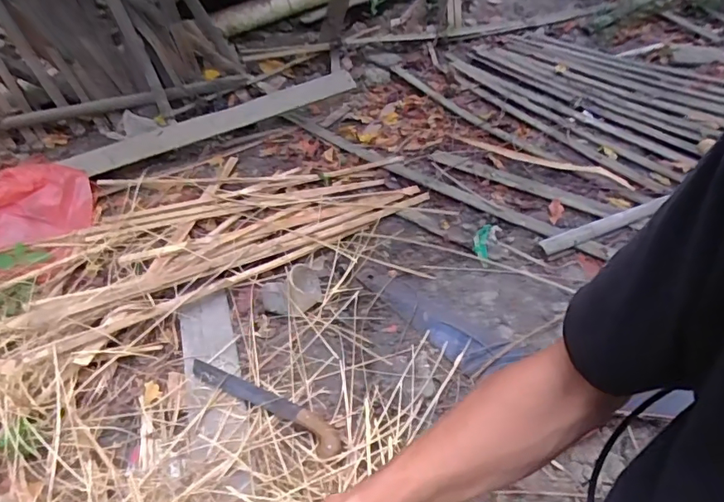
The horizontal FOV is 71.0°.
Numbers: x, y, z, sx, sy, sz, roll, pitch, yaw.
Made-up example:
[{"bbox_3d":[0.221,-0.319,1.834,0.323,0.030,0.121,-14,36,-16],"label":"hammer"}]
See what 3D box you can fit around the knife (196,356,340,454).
[{"bbox_3d":[-0.165,0.245,0.843,0.309,0.021,0.057,19,47,27],"label":"knife"}]

